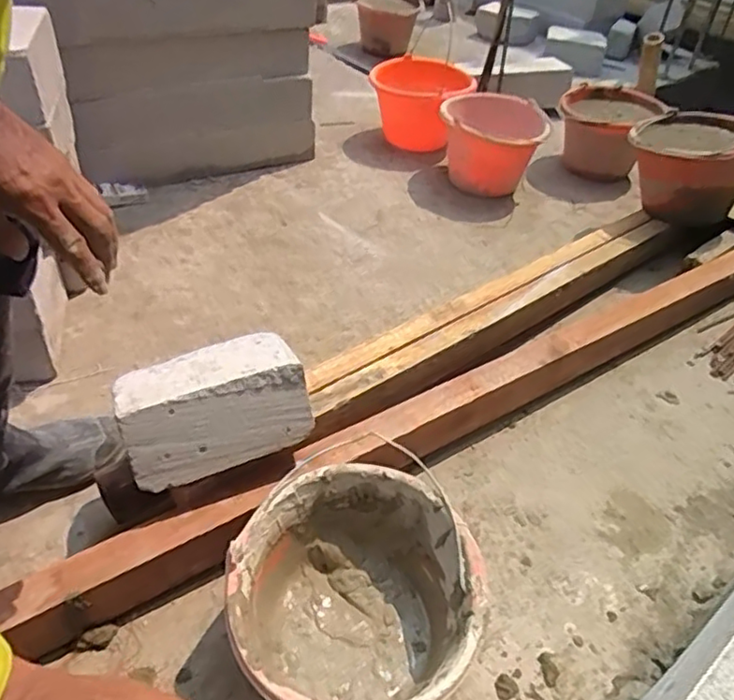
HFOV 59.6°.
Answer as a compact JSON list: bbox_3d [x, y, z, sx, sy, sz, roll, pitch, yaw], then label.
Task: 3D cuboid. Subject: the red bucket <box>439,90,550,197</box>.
[{"bbox_3d":[0.279,-0.475,1.471,0.217,0.159,0.227,10,41,4],"label":"red bucket"}]

